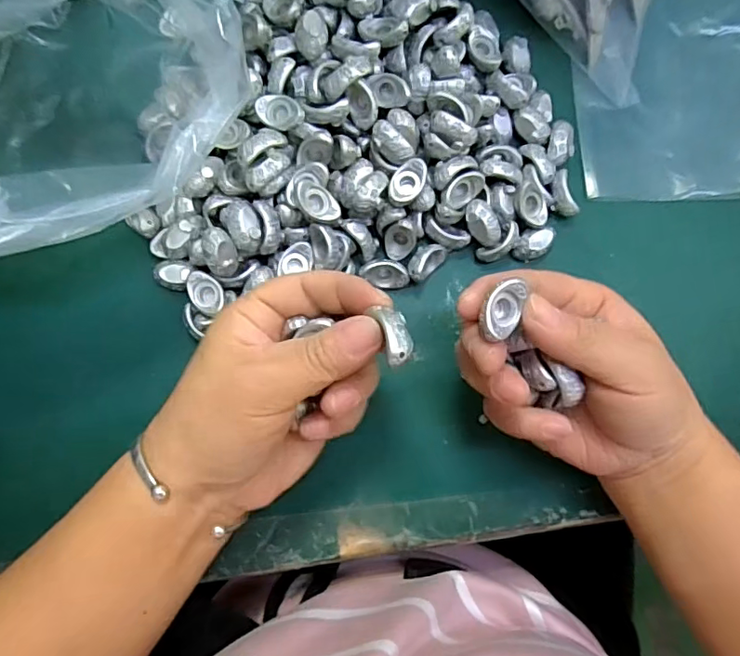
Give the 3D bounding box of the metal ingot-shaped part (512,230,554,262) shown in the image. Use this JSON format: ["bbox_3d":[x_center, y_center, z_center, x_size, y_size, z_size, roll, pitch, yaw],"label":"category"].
[{"bbox_3d":[0.094,-0.048,0.309,0.025,0.014,0.016,-34,87,-8],"label":"metal ingot-shaped part"}]

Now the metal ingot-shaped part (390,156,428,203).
[{"bbox_3d":[0.020,-0.077,0.284,0.015,0.008,0.026,26,82,-1],"label":"metal ingot-shaped part"}]

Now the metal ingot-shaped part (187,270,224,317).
[{"bbox_3d":[-0.086,-0.019,0.282,0.017,0.006,0.025,-27,86,-7],"label":"metal ingot-shaped part"}]

